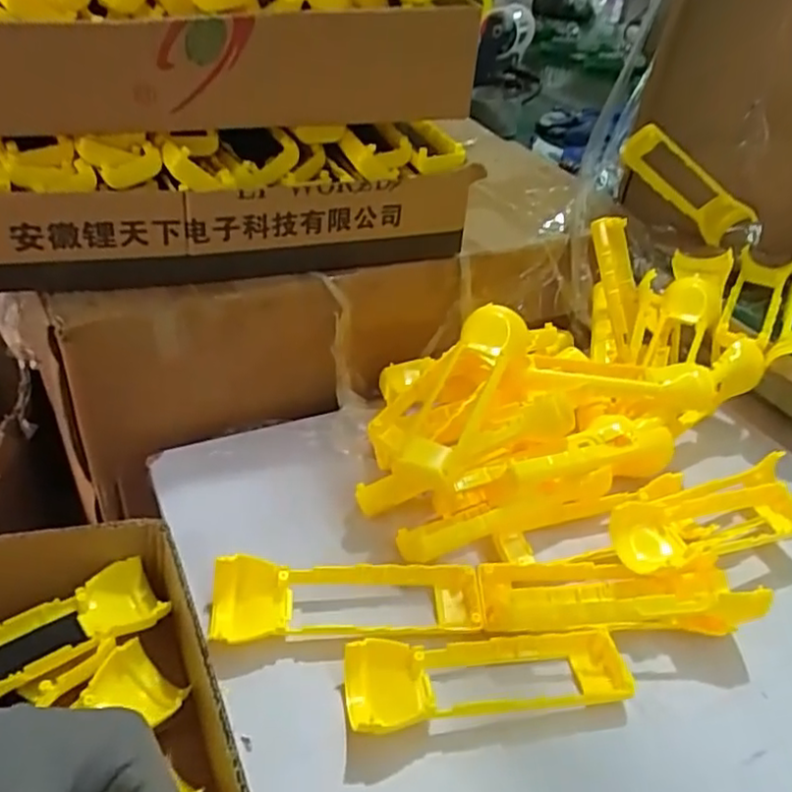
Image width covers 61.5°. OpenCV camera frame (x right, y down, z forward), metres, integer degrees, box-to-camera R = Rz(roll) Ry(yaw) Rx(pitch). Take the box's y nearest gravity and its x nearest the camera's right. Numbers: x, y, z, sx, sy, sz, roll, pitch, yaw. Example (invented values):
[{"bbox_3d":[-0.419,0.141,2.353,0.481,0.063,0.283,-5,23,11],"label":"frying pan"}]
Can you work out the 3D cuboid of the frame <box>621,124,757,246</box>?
[{"bbox_3d":[0.299,-0.218,0.691,0.163,0.047,0.018,29,32,-23],"label":"frame"}]

